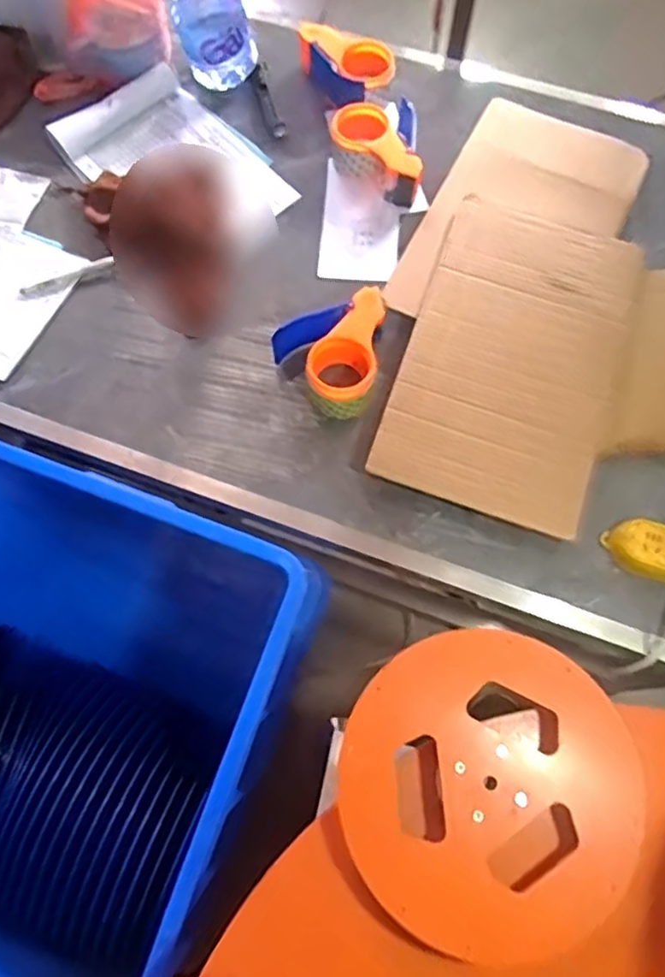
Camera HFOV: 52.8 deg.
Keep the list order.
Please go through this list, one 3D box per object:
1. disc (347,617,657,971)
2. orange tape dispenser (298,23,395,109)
[{"bbox_3d":[0.145,0.273,0.622,0.262,0.033,0.272,0,70,1],"label":"disc"},{"bbox_3d":[0.014,-0.624,0.985,0.153,0.053,0.089,37,75,13],"label":"orange tape dispenser"}]

